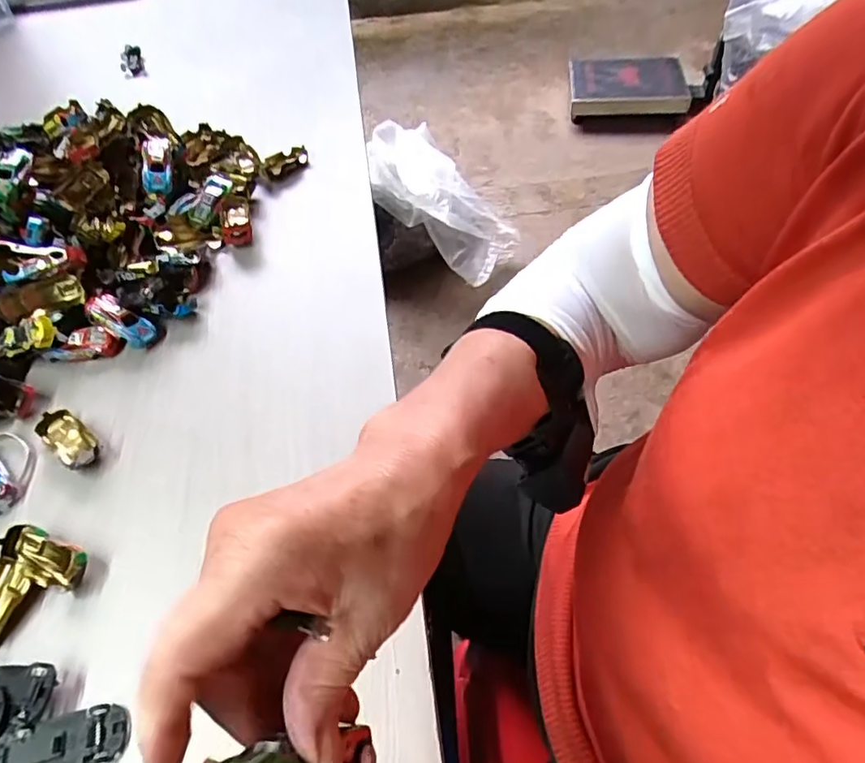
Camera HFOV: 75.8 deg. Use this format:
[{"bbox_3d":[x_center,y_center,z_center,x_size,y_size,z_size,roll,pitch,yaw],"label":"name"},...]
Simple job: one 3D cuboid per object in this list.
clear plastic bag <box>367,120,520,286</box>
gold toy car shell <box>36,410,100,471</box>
[{"bbox_3d":[0.021,-0.458,1.443,0.168,0.517,0.257,-34,51,23],"label":"clear plastic bag"},{"bbox_3d":[-0.278,0.044,0.426,0.065,0.015,0.027,34,63,24],"label":"gold toy car shell"}]

